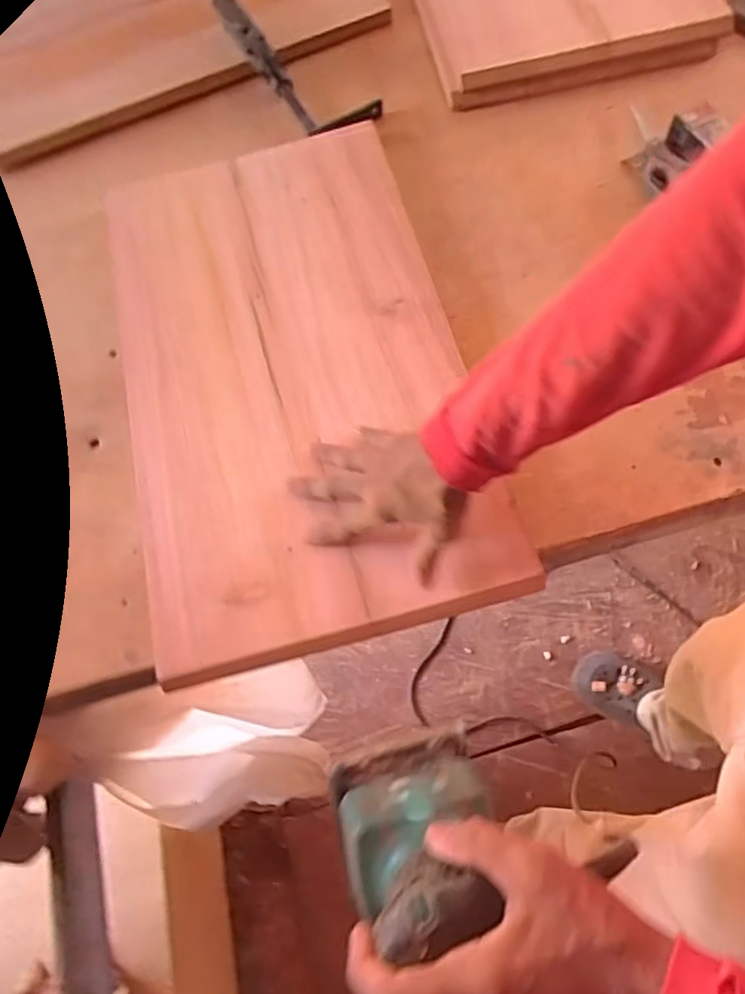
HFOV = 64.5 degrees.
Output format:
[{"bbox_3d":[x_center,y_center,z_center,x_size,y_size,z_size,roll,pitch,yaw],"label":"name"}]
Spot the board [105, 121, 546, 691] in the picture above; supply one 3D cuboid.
[{"bbox_3d":[-0.091,-0.153,0.633,0.348,0.025,0.615,-14,66,-3],"label":"board"}]

